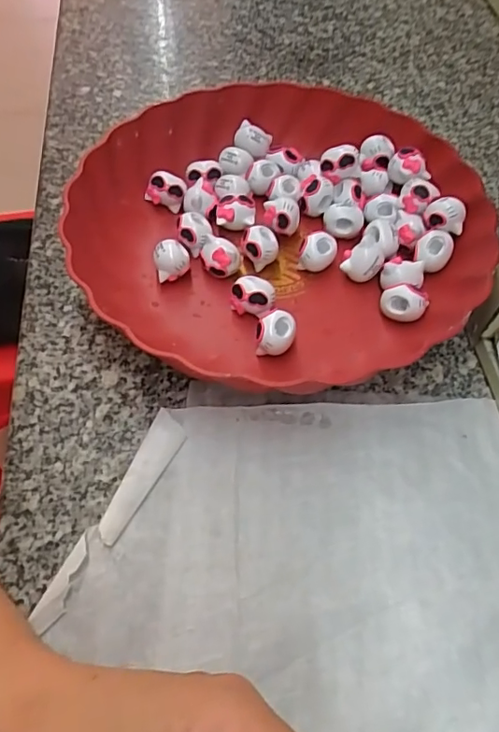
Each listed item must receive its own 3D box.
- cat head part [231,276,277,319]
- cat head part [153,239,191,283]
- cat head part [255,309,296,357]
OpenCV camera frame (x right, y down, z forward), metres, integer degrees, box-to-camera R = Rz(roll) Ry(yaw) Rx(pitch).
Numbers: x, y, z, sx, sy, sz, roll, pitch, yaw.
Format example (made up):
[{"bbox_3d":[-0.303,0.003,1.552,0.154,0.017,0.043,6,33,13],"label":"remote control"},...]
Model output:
[{"bbox_3d":[0.003,-0.040,0.311,0.025,0.022,0.015,14,60,12],"label":"cat head part"},{"bbox_3d":[-0.048,-0.065,0.328,0.021,0.021,0.023,-11,58,-3],"label":"cat head part"},{"bbox_3d":[0.015,-0.018,0.298,0.019,0.020,0.021,13,60,12],"label":"cat head part"}]

